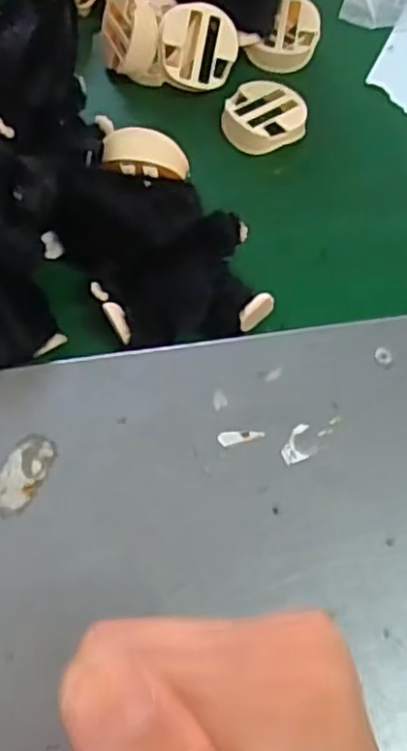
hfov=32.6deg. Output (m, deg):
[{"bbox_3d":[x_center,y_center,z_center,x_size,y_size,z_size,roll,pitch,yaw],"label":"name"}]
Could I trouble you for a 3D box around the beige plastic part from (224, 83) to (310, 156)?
[{"bbox_3d":[0.042,-0.177,0.485,0.053,0.022,0.054,2,62,-3],"label":"beige plastic part"}]

